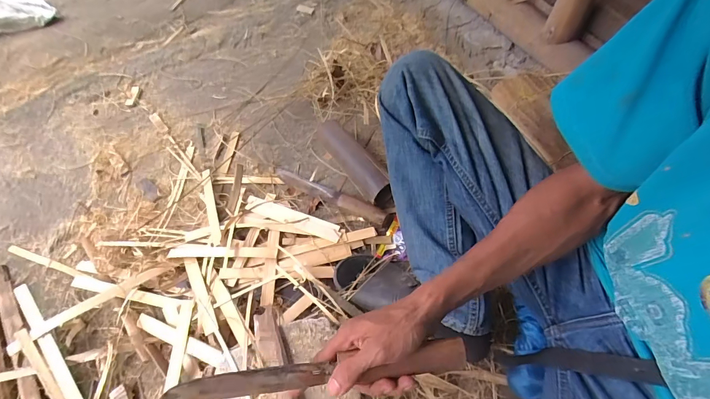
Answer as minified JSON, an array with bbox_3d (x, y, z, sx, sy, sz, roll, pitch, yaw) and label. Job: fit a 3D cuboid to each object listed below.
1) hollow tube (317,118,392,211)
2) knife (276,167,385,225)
[{"bbox_3d":[0.002,-0.088,0.811,0.073,0.070,0.251,-32,61,-17],"label":"hollow tube"},{"bbox_3d":[-0.061,-0.015,0.790,0.294,0.033,0.037,25,61,18],"label":"knife"}]

